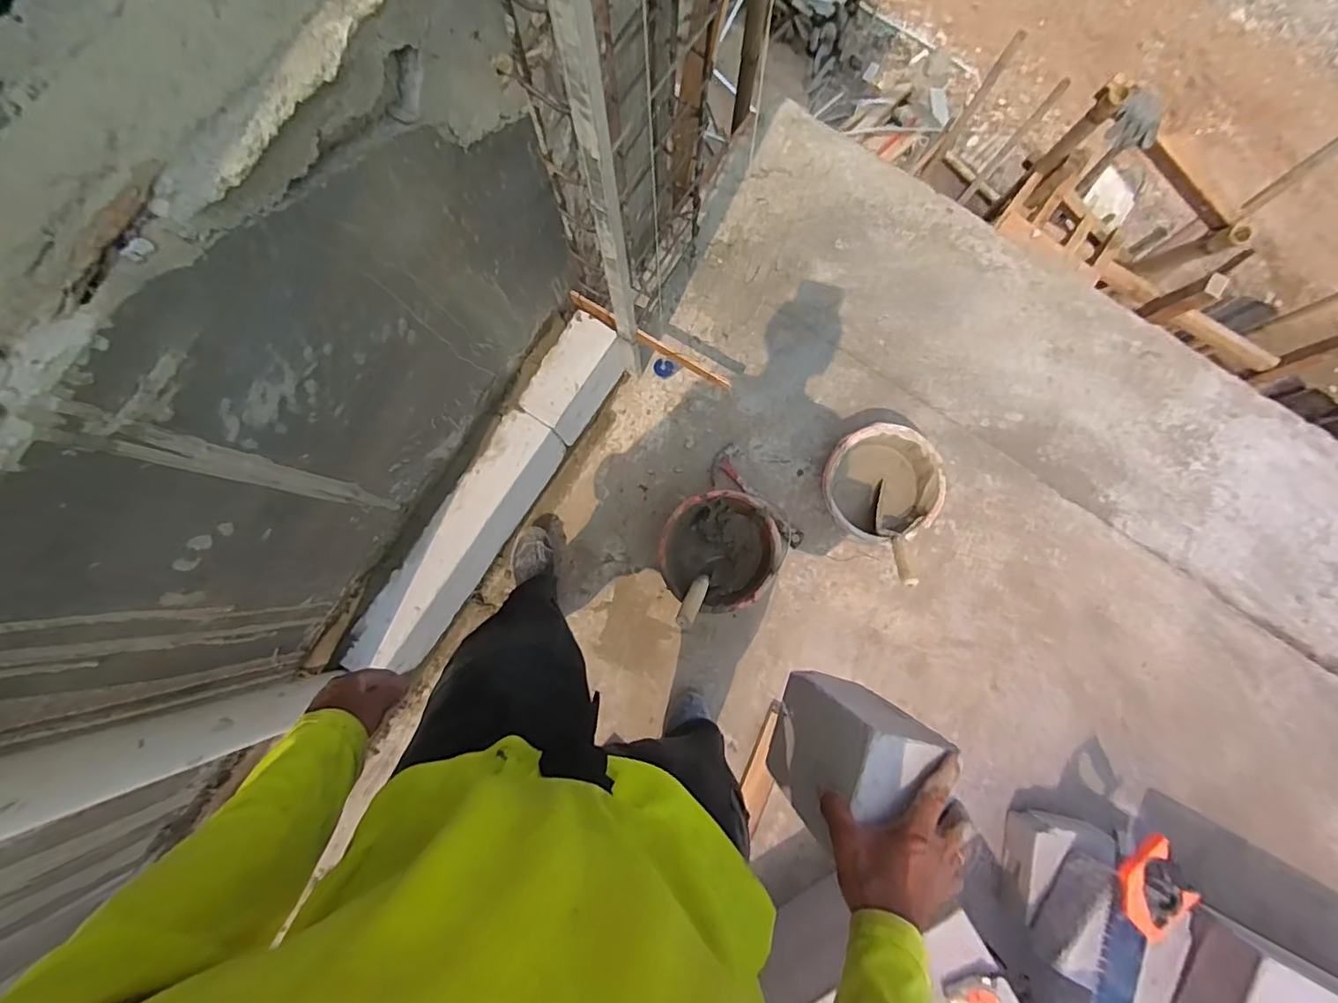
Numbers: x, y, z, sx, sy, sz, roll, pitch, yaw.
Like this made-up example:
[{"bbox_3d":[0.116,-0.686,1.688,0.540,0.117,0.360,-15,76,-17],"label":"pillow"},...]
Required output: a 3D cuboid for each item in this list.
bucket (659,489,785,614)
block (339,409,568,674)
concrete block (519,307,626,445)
[{"bbox_3d":[0.108,0.115,1.246,0.239,0.164,0.245,0,82,1],"label":"bucket"},{"bbox_3d":[-0.441,0.093,1.216,0.109,0.228,0.604,31,84,5],"label":"block"},{"bbox_3d":[-0.211,-0.266,1.261,0.104,0.193,0.247,34,84,5],"label":"concrete block"}]

